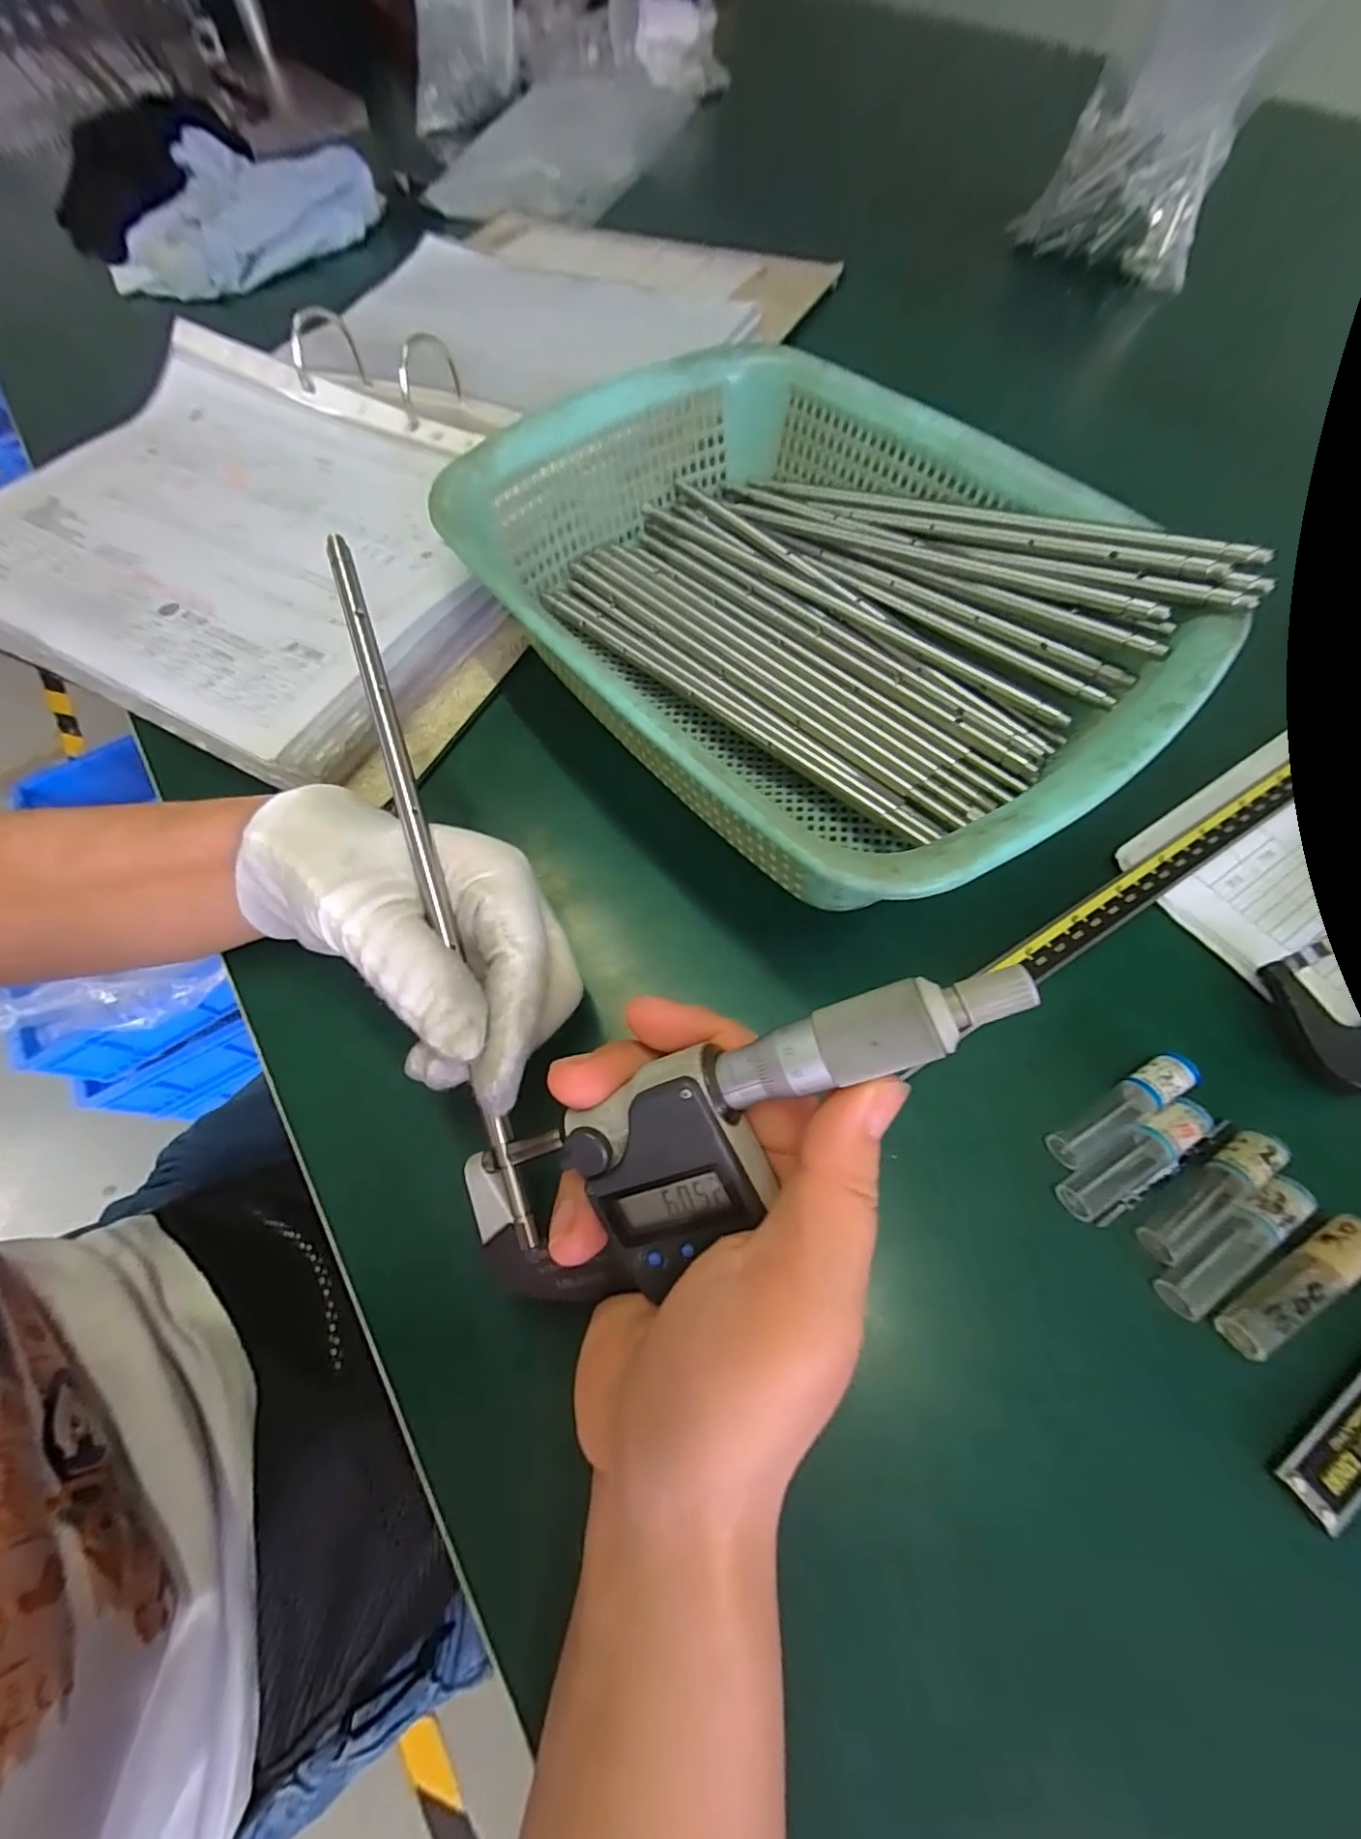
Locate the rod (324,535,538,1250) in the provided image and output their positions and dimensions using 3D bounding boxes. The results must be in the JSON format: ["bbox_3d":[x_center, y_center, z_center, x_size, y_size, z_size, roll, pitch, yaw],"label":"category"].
[{"bbox_3d":[-0.084,-0.023,0.191,0.007,0.006,0.252,-19,78,-6],"label":"rod"}]

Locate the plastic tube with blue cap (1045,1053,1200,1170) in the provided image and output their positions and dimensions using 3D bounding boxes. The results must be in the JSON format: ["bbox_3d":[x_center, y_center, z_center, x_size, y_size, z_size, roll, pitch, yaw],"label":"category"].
[{"bbox_3d":[0.155,0.067,0.210,0.058,0.016,0.013,-29,67,-10],"label":"plastic tube with blue cap"}]

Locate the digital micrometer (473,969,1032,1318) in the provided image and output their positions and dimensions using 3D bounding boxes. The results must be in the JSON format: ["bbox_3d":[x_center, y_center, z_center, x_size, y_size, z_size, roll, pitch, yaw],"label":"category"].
[{"bbox_3d":[0.005,0.054,0.146,0.159,0.031,0.046,-36,66,18],"label":"digital micrometer"}]

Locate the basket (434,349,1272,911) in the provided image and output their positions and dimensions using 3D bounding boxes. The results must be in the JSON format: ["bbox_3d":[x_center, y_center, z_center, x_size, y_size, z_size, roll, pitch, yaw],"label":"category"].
[{"bbox_3d":[0.051,-0.139,0.270,0.214,0.072,0.300,-38,69,-14],"label":"basket"}]

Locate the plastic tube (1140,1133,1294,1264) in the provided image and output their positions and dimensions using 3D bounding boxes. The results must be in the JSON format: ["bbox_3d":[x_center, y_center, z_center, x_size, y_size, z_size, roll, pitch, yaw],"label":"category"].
[{"bbox_3d":[0.174,0.091,0.195,0.056,0.011,0.013,-34,68,-12],"label":"plastic tube"}]

